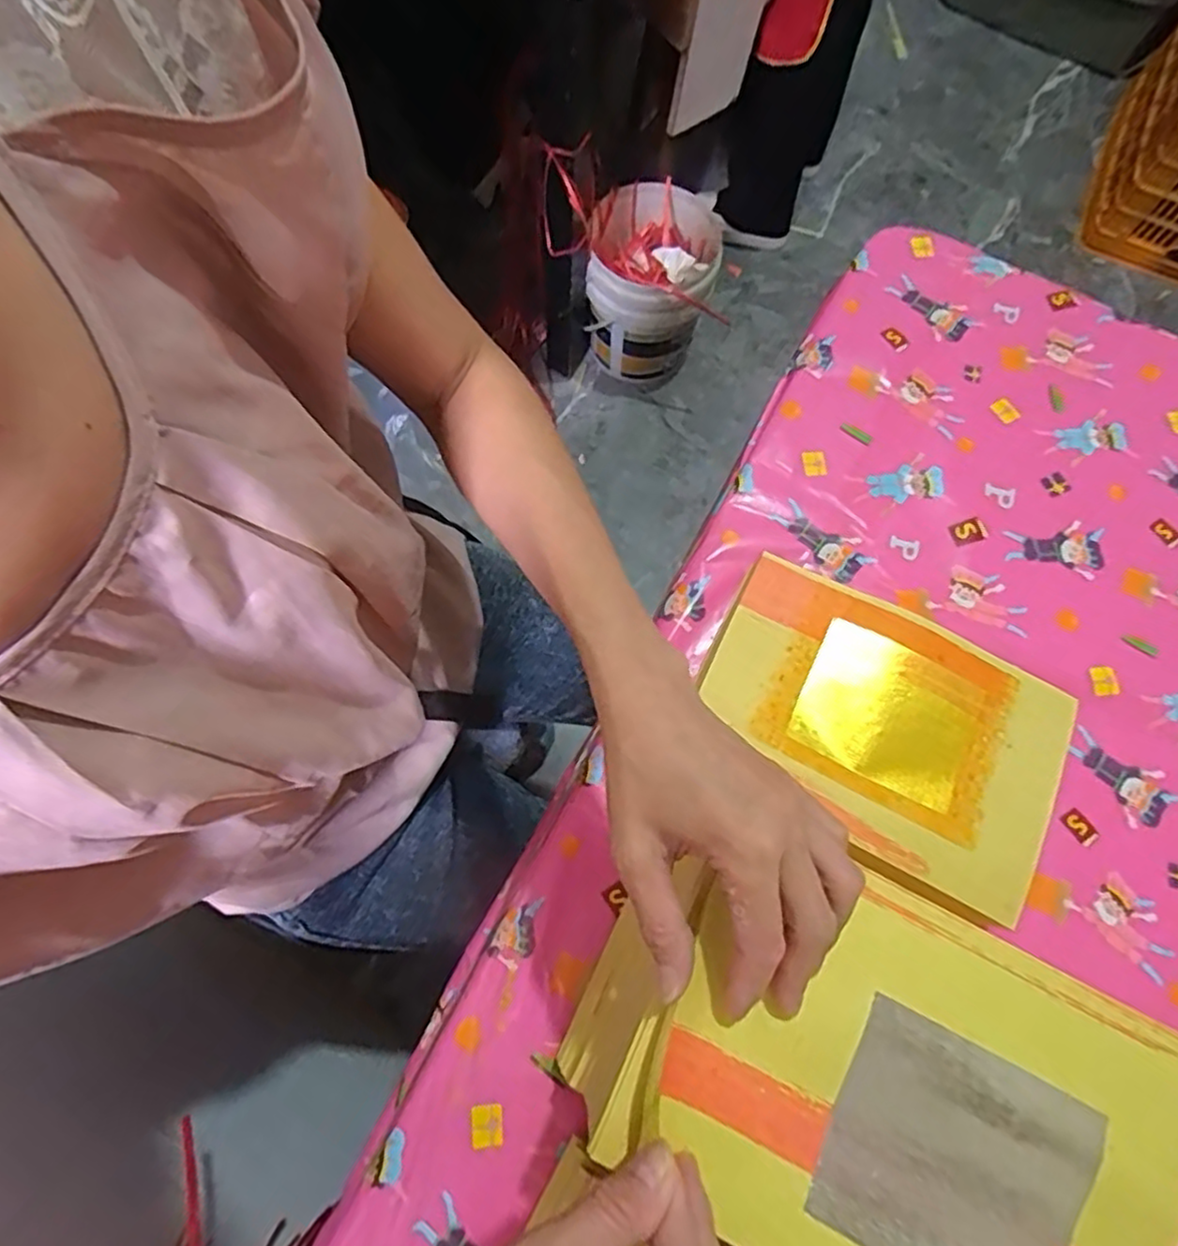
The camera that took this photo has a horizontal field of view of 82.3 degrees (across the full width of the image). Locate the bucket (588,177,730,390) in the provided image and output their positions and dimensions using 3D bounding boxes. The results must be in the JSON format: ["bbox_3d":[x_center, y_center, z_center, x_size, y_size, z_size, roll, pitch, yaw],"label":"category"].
[{"bbox_3d":[0.123,-0.668,1.368,0.235,0.273,0.257,0,74,-1],"label":"bucket"}]

